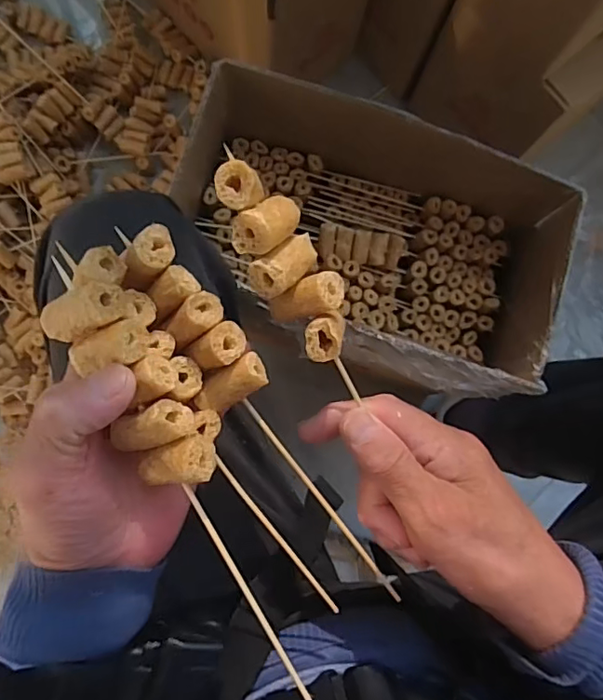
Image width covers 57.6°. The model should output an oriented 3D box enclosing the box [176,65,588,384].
[{"bbox_3d":[0.065,-0.105,0.561,0.363,0.134,0.222,18,82,-3],"label":"box"}]

